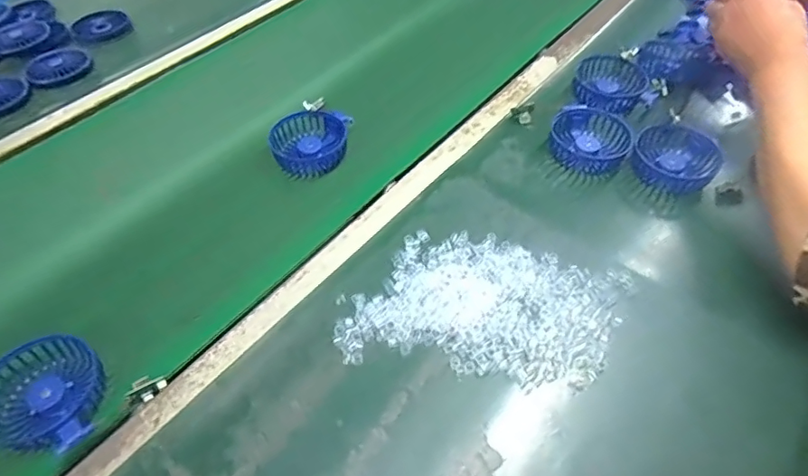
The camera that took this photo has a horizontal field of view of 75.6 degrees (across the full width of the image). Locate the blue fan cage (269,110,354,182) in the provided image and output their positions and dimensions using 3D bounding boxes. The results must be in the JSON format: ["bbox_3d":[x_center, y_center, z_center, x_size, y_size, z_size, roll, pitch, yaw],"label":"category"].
[{"bbox_3d":[-0.112,-0.110,0.615,0.077,0.034,0.097,16,55,13],"label":"blue fan cage"}]

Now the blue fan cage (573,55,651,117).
[{"bbox_3d":[0.263,-0.195,0.669,0.083,0.034,0.081,29,59,21],"label":"blue fan cage"}]

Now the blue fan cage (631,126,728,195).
[{"bbox_3d":[0.304,-0.088,0.585,0.088,0.029,0.088,35,61,25],"label":"blue fan cage"}]

